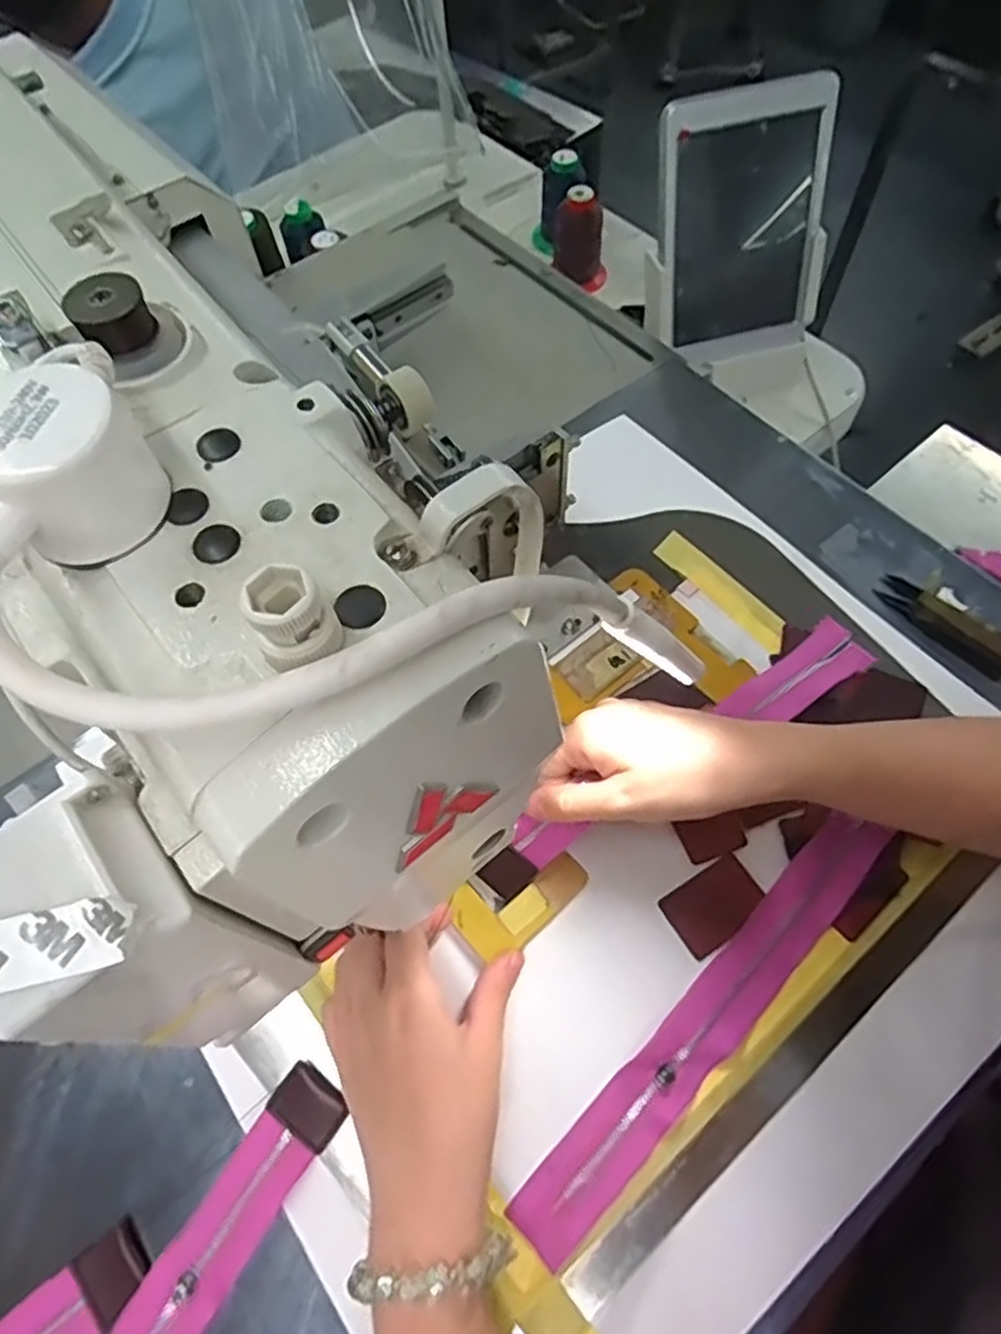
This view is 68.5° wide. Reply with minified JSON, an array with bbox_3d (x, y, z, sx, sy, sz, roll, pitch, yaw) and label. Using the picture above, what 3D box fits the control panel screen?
[{"bbox_3d":[0.219,-0.386,0.652,0.156,0.207,0.017,-17,40,-6],"label":"control panel screen"}]

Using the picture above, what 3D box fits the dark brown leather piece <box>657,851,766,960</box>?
[{"bbox_3d":[0.115,0.127,0.395,0.052,0.004,0.035,-31,65,-14],"label":"dark brown leather piece"}]

